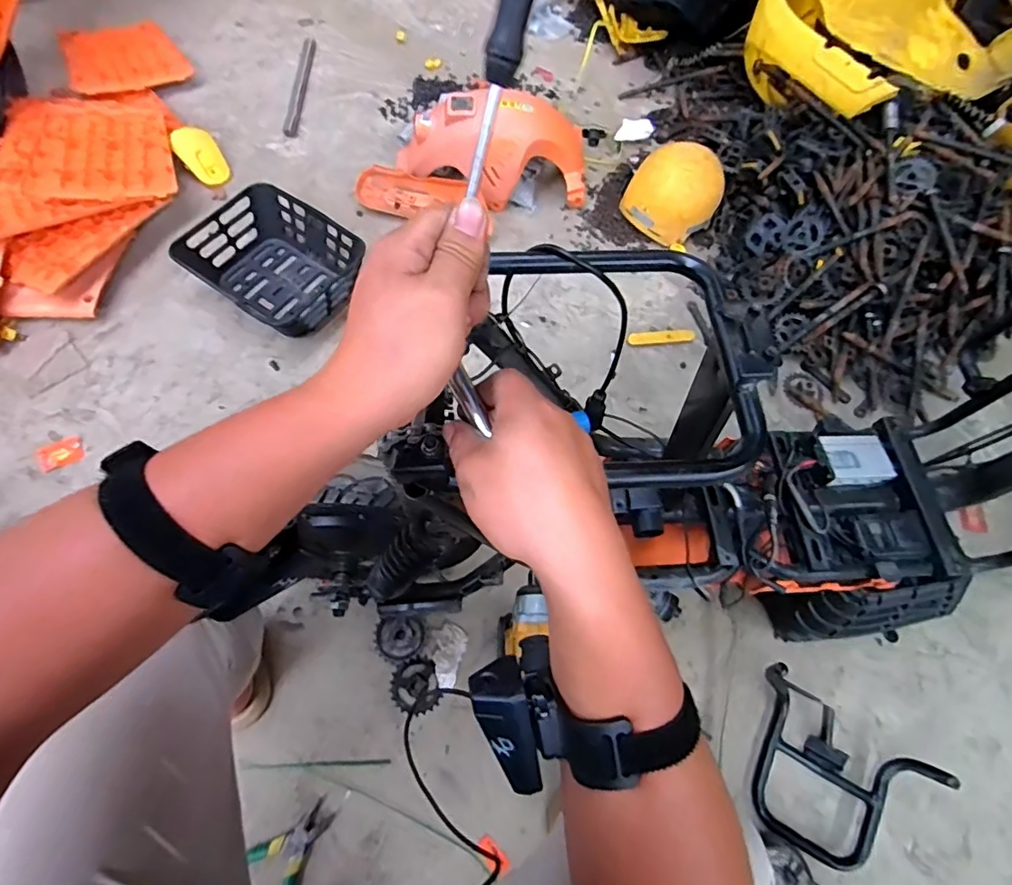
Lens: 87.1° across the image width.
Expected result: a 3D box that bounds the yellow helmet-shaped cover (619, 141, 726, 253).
[{"bbox_3d":[0.367,-0.551,1.175,0.203,0.141,0.166,24,68,9],"label":"yellow helmet-shaped cover"}]

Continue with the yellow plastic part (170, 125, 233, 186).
[{"bbox_3d":[-0.700,-0.658,1.221,0.100,0.018,0.161,-22,85,-37],"label":"yellow plastic part"}]

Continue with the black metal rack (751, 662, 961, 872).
[{"bbox_3d":[0.450,0.464,0.758,0.275,0.144,0.201,33,68,10],"label":"black metal rack"}]

